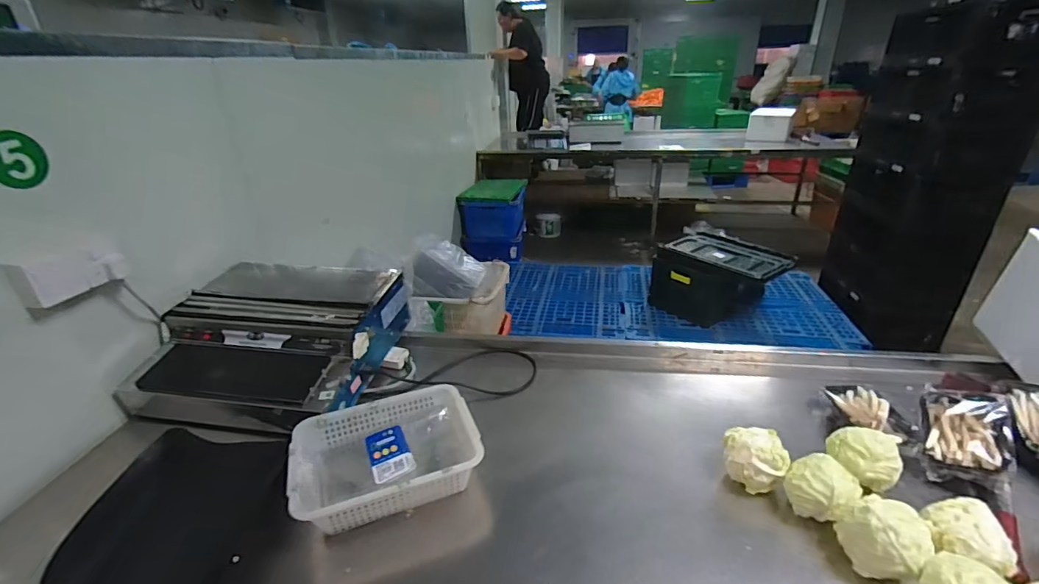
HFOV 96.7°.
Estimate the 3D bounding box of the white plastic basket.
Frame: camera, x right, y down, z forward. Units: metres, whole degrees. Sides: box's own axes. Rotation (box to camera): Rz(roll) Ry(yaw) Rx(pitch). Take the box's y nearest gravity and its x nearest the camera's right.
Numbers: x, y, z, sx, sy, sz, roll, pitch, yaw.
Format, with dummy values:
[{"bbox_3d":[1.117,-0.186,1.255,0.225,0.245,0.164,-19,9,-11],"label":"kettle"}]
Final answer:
[{"bbox_3d":[-0.240,0.299,0.850,0.312,0.092,0.235,-13,29,-21],"label":"white plastic basket"}]

